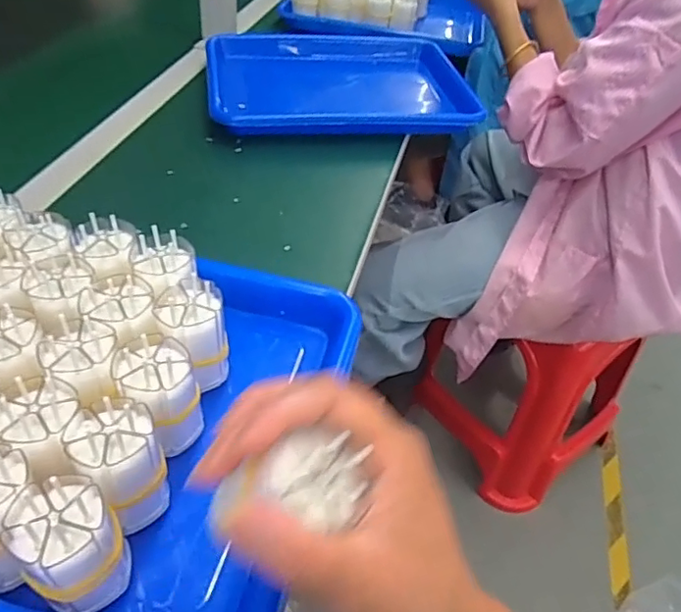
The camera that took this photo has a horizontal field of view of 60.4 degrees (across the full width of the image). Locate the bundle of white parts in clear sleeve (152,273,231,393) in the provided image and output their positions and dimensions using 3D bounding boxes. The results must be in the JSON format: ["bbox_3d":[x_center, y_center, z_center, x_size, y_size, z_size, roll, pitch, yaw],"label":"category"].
[{"bbox_3d":[-0.087,0.018,0.351,0.037,0.059,0.037,3,45,-3],"label":"bundle of white parts in clear sleeve"}]

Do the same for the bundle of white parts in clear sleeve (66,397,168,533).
[{"bbox_3d":[-0.107,0.078,0.286,0.039,0.059,0.048,-17,49,-23],"label":"bundle of white parts in clear sleeve"}]

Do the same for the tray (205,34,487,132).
[{"bbox_3d":[-0.001,-0.296,0.784,0.345,0.038,0.274,-5,46,-11],"label":"tray"}]

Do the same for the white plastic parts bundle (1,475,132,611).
[{"bbox_3d":[-0.116,0.103,0.252,0.038,0.061,0.038,3,45,-3],"label":"white plastic parts bundle"}]

